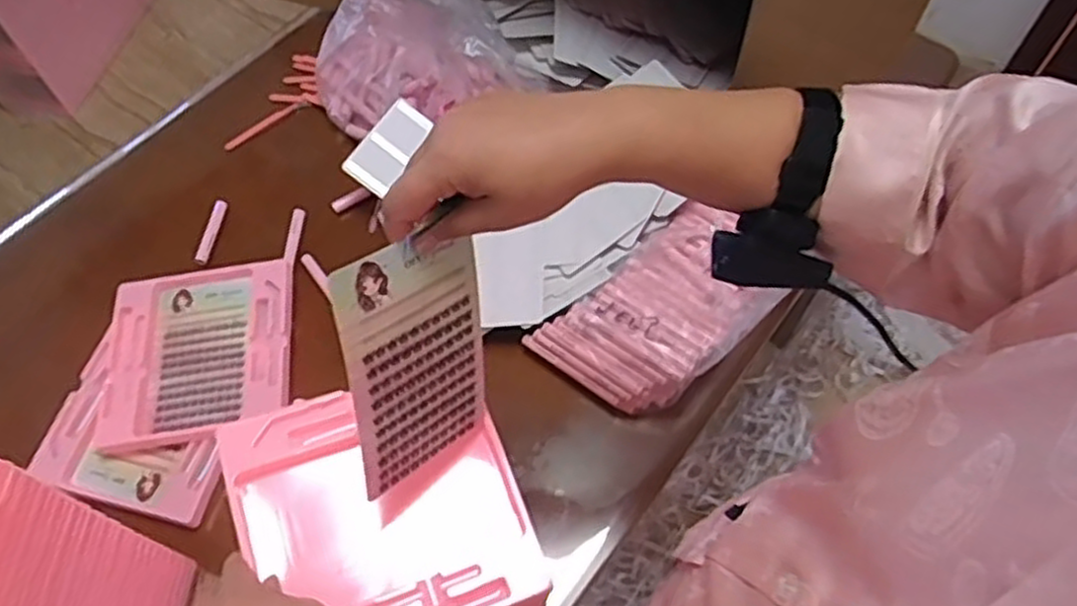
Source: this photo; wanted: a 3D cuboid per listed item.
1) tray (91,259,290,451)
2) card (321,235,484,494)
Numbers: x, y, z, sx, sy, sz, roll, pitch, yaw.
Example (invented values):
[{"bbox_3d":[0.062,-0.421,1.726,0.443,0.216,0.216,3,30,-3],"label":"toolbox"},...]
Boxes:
[{"bbox_3d":[-0.361,0.046,0.804,0.195,0.025,0.185,-8,60,-4],"label":"tray"},{"bbox_3d":[-0.076,0.037,0.496,0.008,0.170,0.106,25,40,34],"label":"card"}]

